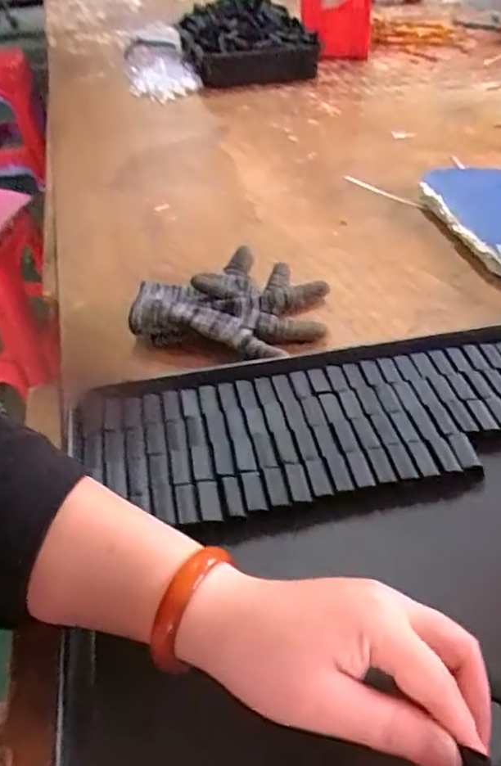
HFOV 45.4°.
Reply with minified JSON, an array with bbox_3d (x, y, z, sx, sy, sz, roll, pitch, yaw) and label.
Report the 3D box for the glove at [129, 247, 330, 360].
[{"bbox_3d":[-0.014,-0.076,0.558,0.163,0.040,0.128,13,45,19],"label":"glove"}]

